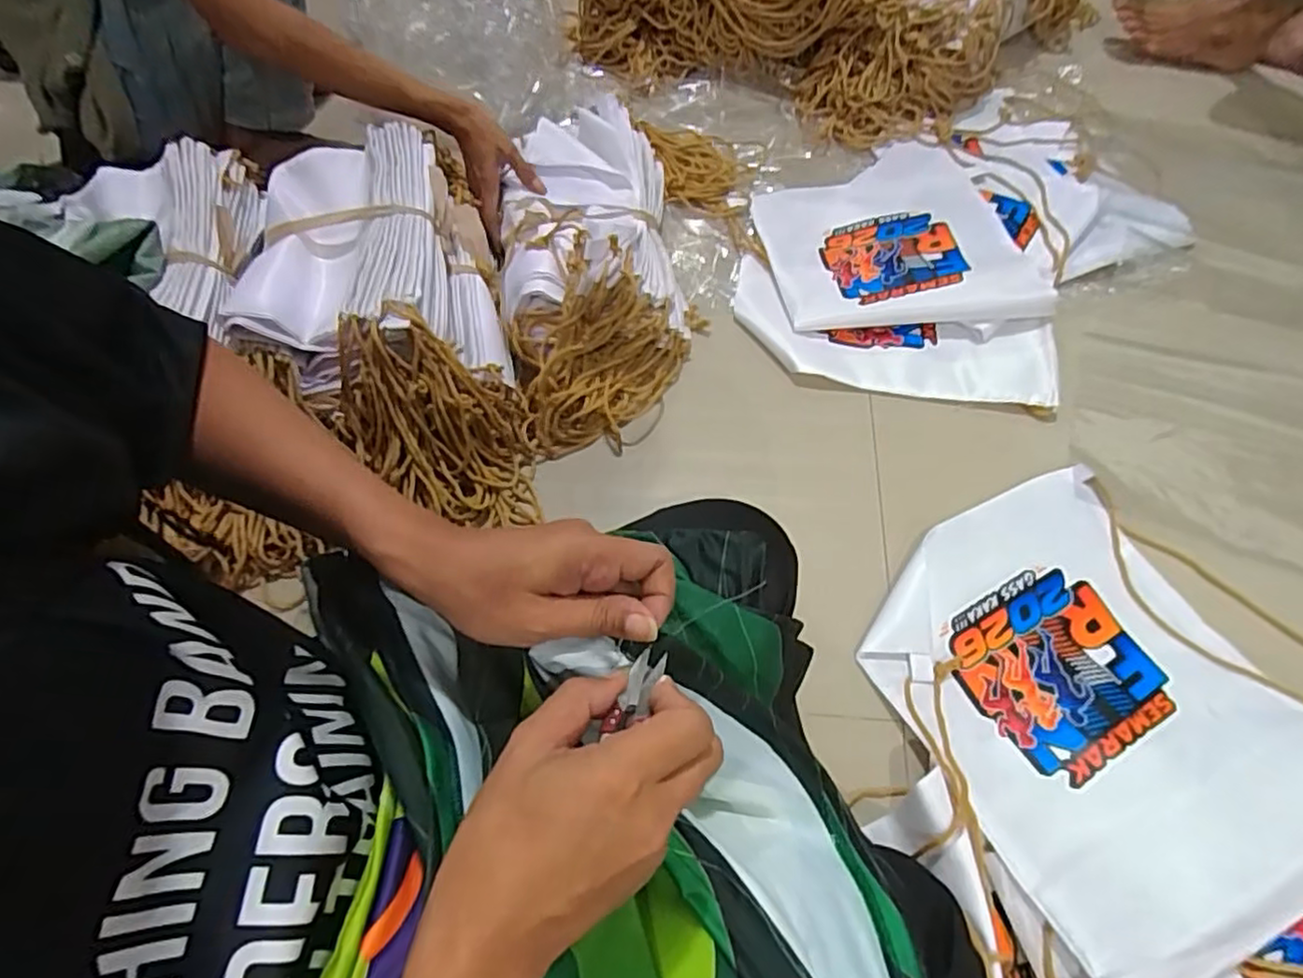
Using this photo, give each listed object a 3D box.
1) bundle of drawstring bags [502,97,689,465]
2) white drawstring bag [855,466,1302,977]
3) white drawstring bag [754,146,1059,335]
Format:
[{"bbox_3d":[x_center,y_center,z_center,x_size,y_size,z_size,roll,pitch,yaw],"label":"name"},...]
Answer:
[{"bbox_3d":[-0.076,-0.277,0.832,0.219,0.139,0.448,-8,60,-3],"label":"bundle of drawstring bags"},{"bbox_3d":[0.391,0.174,0.601,0.318,0.066,0.384,-22,61,-10],"label":"white drawstring bag"},{"bbox_3d":[0.327,-0.353,0.921,0.349,0.030,0.347,-6,60,-1],"label":"white drawstring bag"}]

